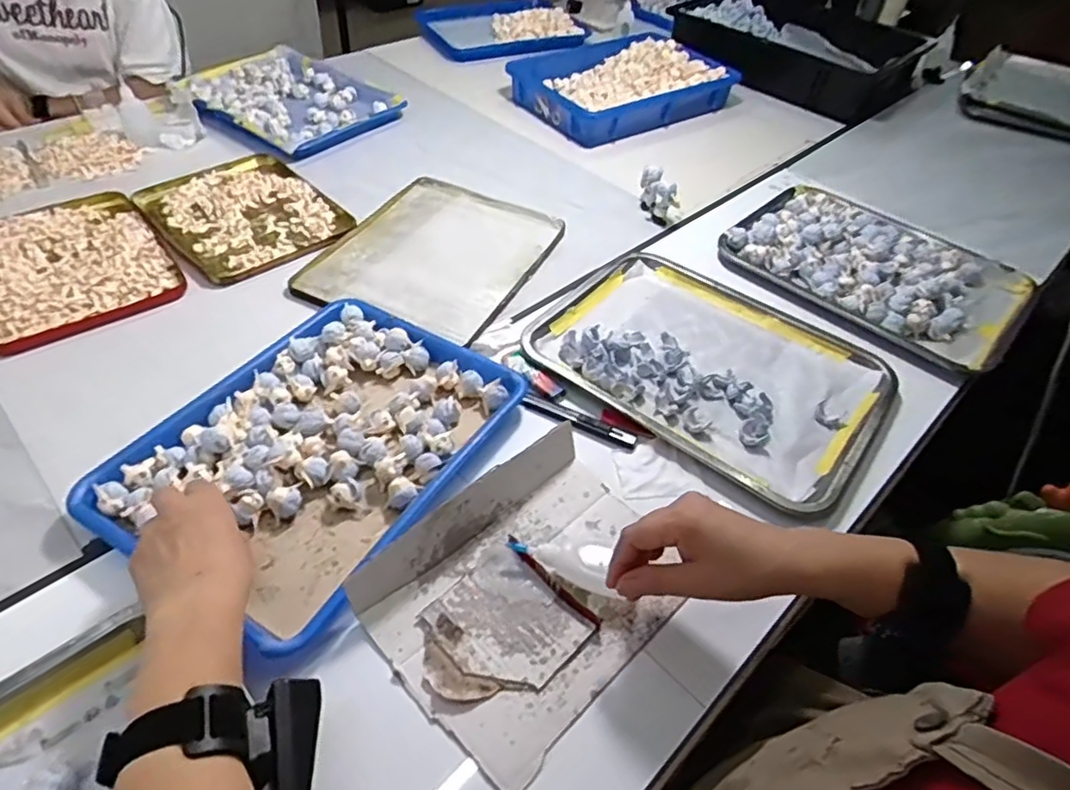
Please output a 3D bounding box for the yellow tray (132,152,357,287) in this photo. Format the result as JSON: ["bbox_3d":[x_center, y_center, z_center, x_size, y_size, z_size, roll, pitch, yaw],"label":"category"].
[{"bbox_3d":[-0.385,-0.241,0.833,0.199,0.013,0.259,-36,62,-29],"label":"yellow tray"}]

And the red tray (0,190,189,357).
[{"bbox_3d":[-0.551,-0.157,0.739,0.199,0.023,0.251,-30,56,-29],"label":"red tray"}]

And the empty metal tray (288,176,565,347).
[{"bbox_3d":[-0.124,-0.176,0.795,0.240,0.029,0.279,24,49,16],"label":"empty metal tray"}]

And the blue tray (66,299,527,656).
[{"bbox_3d":[-0.187,0.040,0.564,0.243,0.044,0.315,27,53,16],"label":"blue tray"}]

